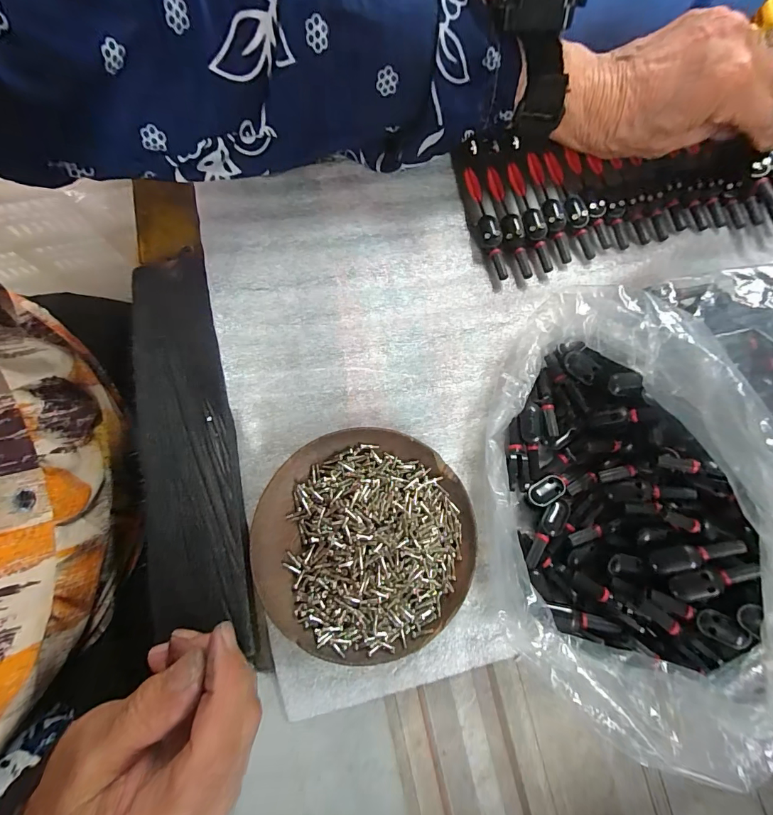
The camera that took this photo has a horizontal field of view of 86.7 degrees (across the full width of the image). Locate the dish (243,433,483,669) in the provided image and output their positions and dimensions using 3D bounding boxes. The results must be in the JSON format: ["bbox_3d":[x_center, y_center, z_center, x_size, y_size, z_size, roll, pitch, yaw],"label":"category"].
[{"bbox_3d":[-0.011,0.070,0.216,0.112,0.027,0.111,1,78,-3],"label":"dish"}]

